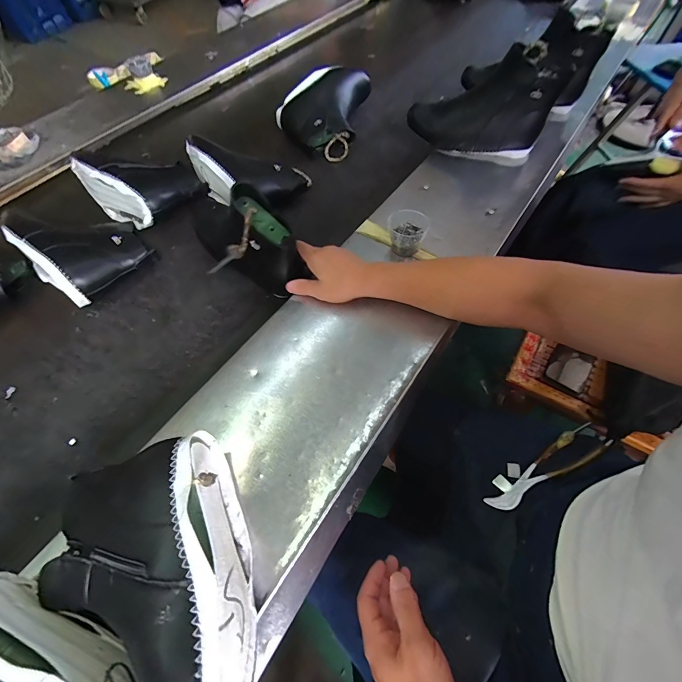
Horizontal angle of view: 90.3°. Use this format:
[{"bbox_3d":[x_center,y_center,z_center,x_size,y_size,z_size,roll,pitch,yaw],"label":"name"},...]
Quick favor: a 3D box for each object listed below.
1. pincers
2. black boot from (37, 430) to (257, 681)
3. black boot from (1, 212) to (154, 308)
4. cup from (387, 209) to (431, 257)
[{"bbox_3d":[0.303,0.191,0.501,0.191,0.022,0.044,-36,63,-2],"label":"pincers"},{"bbox_3d":[-0.173,0.224,0.300,0.170,0.094,0.257,-16,60,-7],"label":"black boot"},{"bbox_3d":[-0.446,-0.164,0.591,0.187,0.092,0.156,33,66,20],"label":"black boot"},{"bbox_3d":[0.109,-0.173,0.562,0.066,0.055,0.065,-1,59,2],"label":"cup"}]

